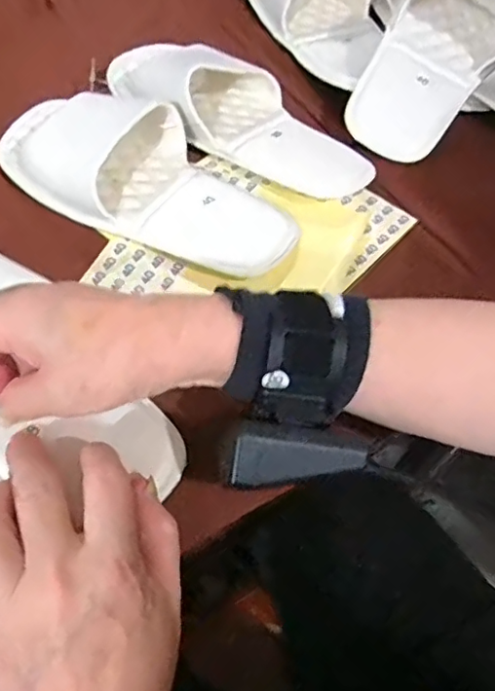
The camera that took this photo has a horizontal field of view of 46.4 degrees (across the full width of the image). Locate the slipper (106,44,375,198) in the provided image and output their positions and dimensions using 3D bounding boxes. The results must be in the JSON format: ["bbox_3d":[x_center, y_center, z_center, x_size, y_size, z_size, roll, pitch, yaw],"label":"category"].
[{"bbox_3d":[-0.010,-0.187,0.449,0.229,0.047,0.108,39,59,21],"label":"slipper"}]

